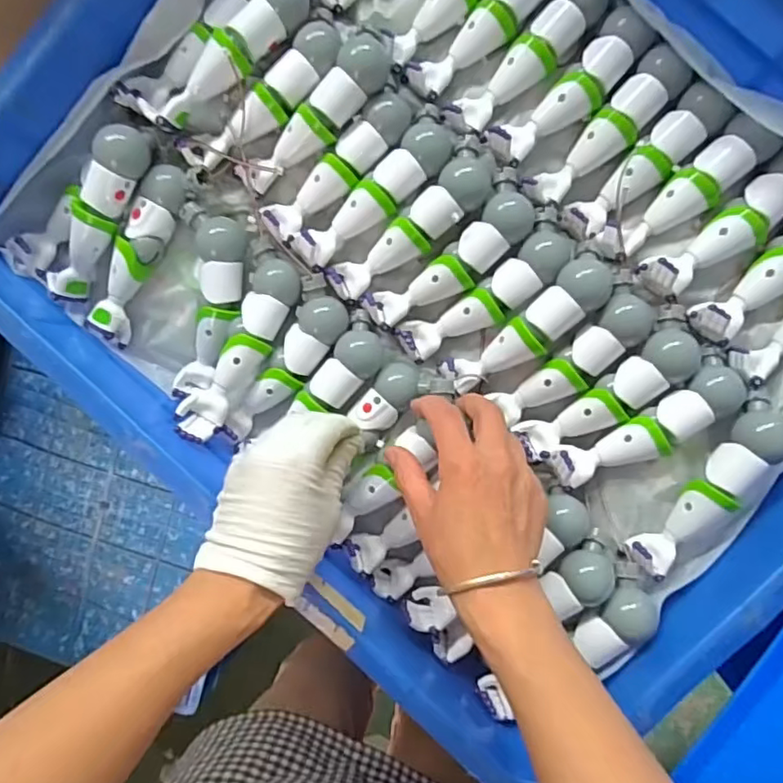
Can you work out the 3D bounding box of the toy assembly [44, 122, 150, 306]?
[{"bbox_3d":[-0.215,-0.126,0.434,0.032,0.029,0.133,34,111,3],"label":"toy assembly"}]

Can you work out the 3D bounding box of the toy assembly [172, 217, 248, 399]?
[{"bbox_3d":[-0.134,-0.060,0.453,0.038,0.027,0.136,17,97,5],"label":"toy assembly"}]

